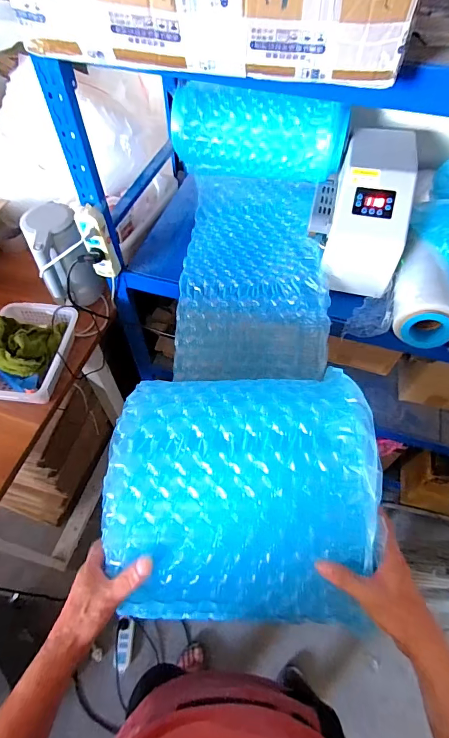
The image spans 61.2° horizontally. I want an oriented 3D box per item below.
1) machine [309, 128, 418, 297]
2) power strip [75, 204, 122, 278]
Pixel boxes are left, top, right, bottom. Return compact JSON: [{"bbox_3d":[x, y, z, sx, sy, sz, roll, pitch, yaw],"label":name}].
[{"bbox_3d":[0.303,-0.355,0.864,0.197,0.214,0.319,13,57,9],"label":"machine"},{"bbox_3d":[-0.278,-0.276,0.845,0.061,0.164,0.033,-16,57,-11],"label":"power strip"}]

